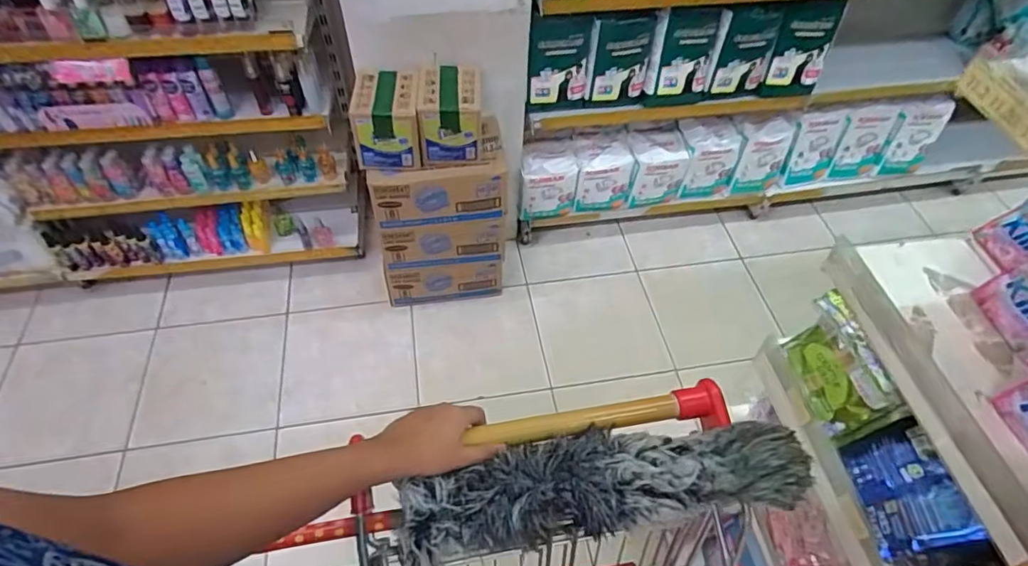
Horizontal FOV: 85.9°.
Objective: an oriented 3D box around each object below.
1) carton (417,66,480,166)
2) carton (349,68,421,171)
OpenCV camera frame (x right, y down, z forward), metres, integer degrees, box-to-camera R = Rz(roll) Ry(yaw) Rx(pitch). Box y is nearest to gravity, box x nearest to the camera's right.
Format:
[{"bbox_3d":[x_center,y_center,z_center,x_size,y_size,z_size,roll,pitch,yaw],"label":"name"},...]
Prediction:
[{"bbox_3d":[-0.175,-0.460,1.498,0.158,0.177,0.217,-1,54,-5],"label":"carton"},{"bbox_3d":[-0.338,-0.438,1.475,0.168,0.185,0.209,-3,54,-6],"label":"carton"}]

